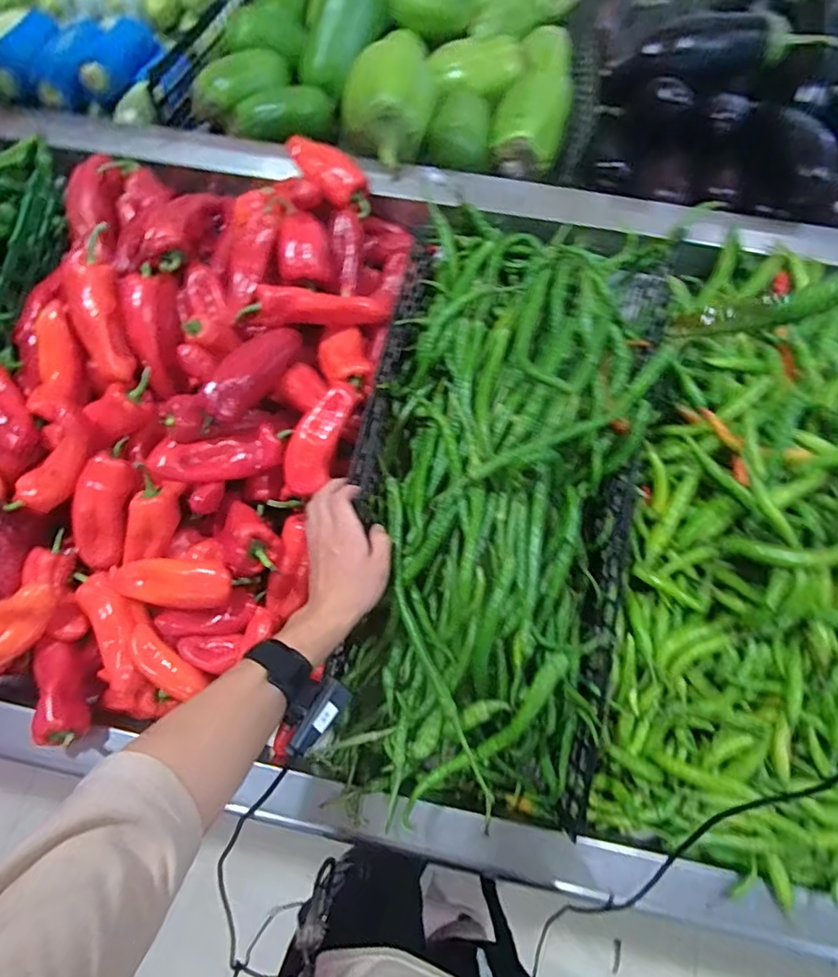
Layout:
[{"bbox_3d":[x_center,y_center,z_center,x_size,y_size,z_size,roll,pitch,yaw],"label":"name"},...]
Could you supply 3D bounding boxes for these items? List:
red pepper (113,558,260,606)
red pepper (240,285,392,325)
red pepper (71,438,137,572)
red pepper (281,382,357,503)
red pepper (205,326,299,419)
[{"bbox_3d":[-0.273,0.103,0.606,0.152,0.035,0.050,5,71,2],"label":"red pepper"},{"bbox_3d":[-0.122,-0.211,0.644,0.168,0.047,0.035,-3,71,-15],"label":"red pepper"},{"bbox_3d":[-0.358,0.021,0.627,0.060,0.043,0.151,14,100,5],"label":"red pepper"},{"bbox_3d":[-0.111,-0.051,0.626,0.051,0.051,0.136,29,95,9],"label":"red pepper"},{"bbox_3d":[-0.191,-0.133,0.628,0.054,0.057,0.145,30,60,9],"label":"red pepper"}]

